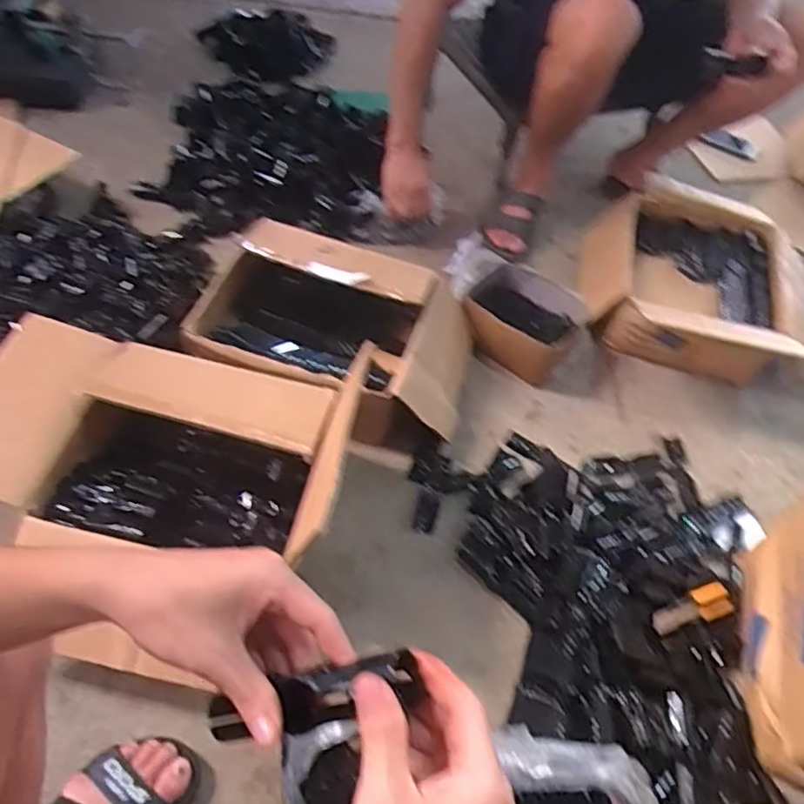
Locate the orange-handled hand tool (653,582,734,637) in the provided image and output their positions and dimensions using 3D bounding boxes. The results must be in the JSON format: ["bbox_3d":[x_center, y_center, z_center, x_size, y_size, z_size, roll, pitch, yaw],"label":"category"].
[{"bbox_3d":[0.384,0.273,0.889,0.153,0.014,0.042,-7,50,-32],"label":"orange-handled hand tool"}]

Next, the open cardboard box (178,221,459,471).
[{"bbox_3d":[-0.111,-0.101,1.074,0.438,0.175,0.287,18,53,5],"label":"open cardboard box"}]

